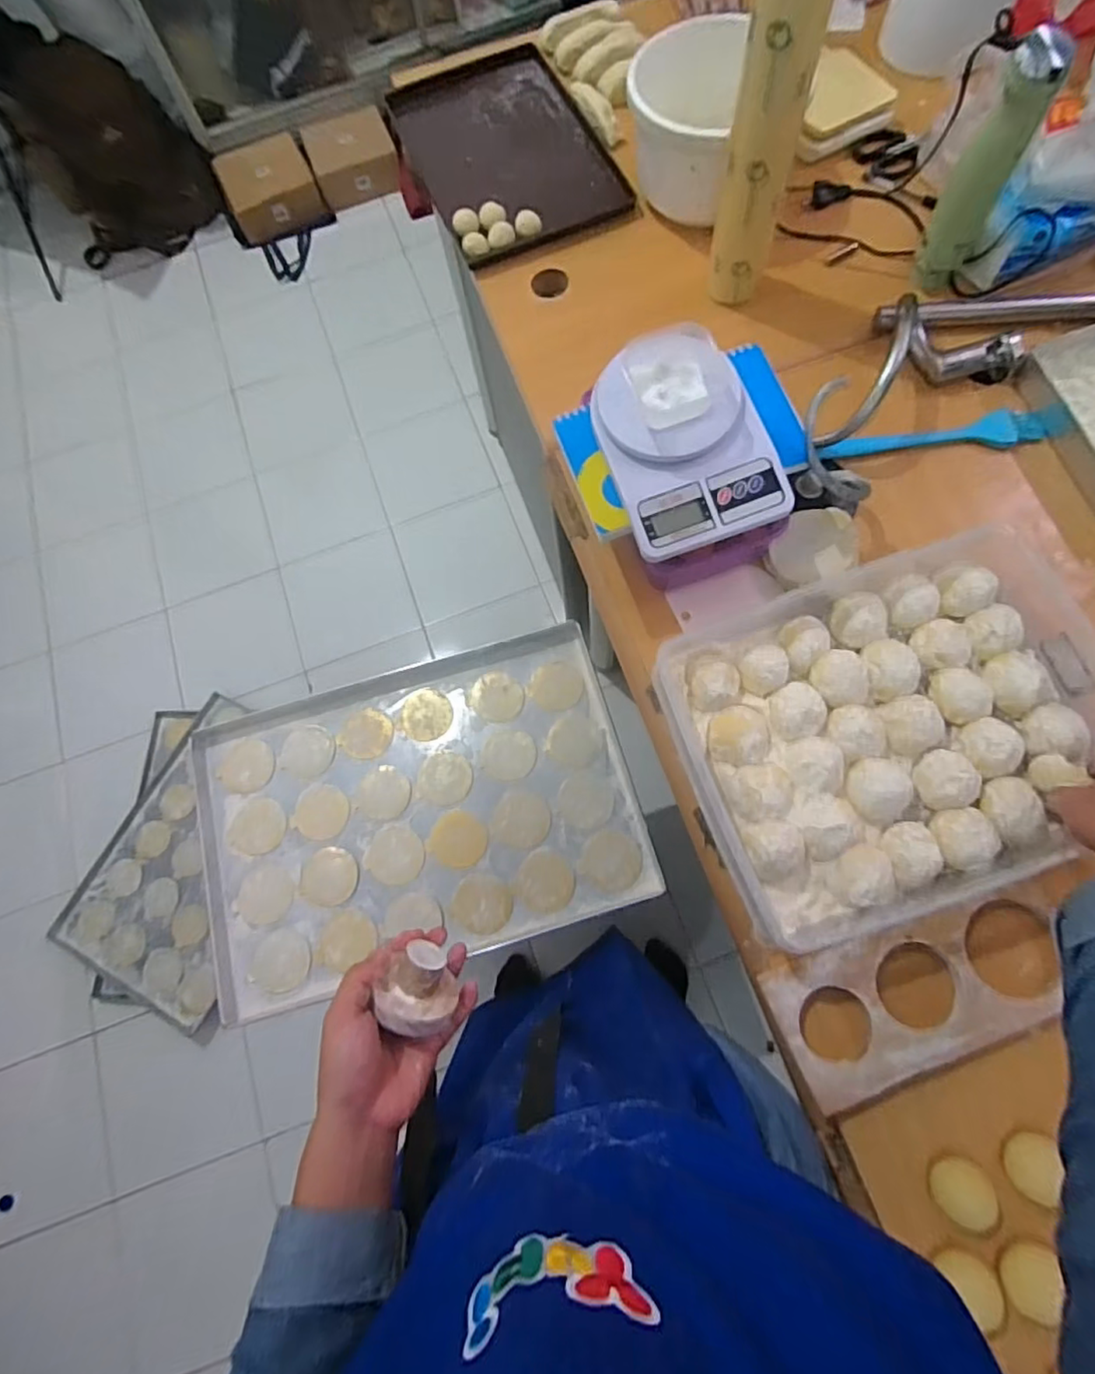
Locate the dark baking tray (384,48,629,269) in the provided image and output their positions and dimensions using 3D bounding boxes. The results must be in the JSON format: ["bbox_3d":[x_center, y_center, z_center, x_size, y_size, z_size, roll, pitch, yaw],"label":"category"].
[{"bbox_3d":[-0.058,-0.751,0.849,0.237,0.022,0.368,-23,72,-3],"label":"dark baking tray"}]

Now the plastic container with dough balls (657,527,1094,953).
[{"bbox_3d":[0.311,0.032,0.553,0.356,0.083,0.287,-20,74,-6],"label":"plastic container with dough balls"}]

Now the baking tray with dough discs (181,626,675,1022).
[{"bbox_3d":[-0.188,0.171,0.878,0.605,0.038,0.419,-16,72,0],"label":"baking tray with dough discs"}]

